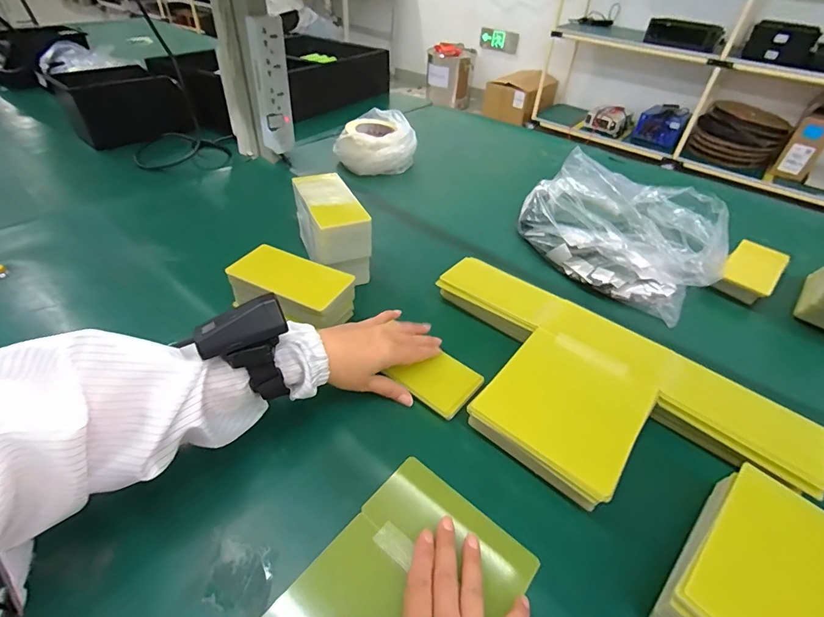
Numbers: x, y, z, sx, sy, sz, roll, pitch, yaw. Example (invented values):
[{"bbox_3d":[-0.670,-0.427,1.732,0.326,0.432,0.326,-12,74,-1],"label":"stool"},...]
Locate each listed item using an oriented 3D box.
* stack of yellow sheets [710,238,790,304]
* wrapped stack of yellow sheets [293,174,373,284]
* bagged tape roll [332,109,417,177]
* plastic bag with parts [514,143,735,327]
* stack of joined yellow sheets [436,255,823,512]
[{"bbox_3d":[0.521,-0.055,0.640,0.068,0.034,0.132,35,51,30],"label":"stack of yellow sheets"},{"bbox_3d":[-0.115,-0.109,0.597,0.069,0.111,0.144,-19,48,-20],"label":"wrapped stack of yellow sheets"},{"bbox_3d":[-0.080,-0.363,0.897,0.160,0.078,0.170,2,42,-2],"label":"bagged tape roll"},{"bbox_3d":[0.337,-0.154,0.677,0.306,0.113,0.289,30,48,26],"label":"plastic bag with parts"},{"bbox_3d":[0.171,0.082,0.445,0.411,0.042,0.216,33,52,28],"label":"stack of joined yellow sheets"}]

